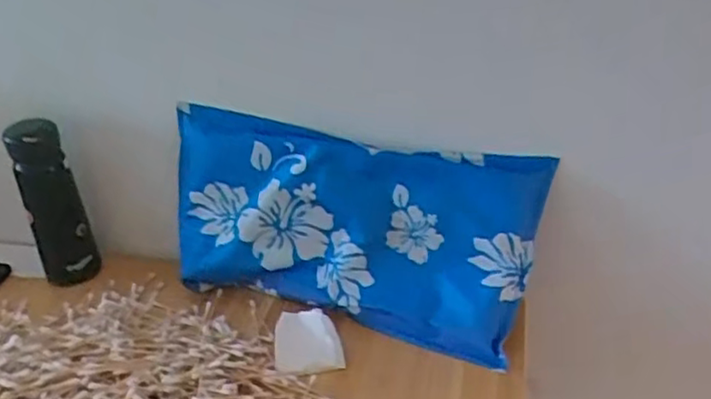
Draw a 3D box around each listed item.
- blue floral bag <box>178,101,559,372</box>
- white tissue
[{"bbox_3d":[-0.013,0.030,0.678,0.378,0.199,0.053,9,14,14],"label":"blue floral bag"},{"bbox_3d":[-0.048,0.136,0.656,0.062,0.010,0.075,-8,30,-6],"label":"white tissue"}]

